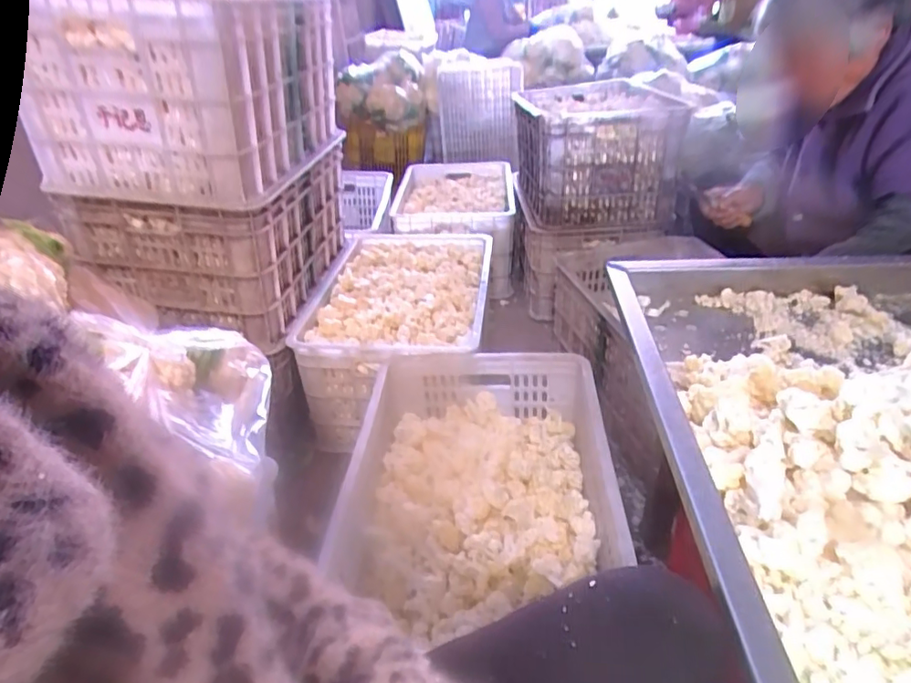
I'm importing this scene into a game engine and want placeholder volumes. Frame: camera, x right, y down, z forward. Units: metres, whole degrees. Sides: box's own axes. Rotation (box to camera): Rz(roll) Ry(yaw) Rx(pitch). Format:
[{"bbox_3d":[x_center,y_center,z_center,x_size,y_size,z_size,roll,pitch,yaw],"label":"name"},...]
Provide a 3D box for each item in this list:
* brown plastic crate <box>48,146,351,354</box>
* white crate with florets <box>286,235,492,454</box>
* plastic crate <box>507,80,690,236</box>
[{"bbox_3d":[-0.446,-0.224,1.123,0.344,0.269,0.466,-1,33,3],"label":"brown plastic crate"},{"bbox_3d":[-0.118,-0.017,1.248,0.369,0.237,0.636,1,33,8],"label":"white crate with florets"},{"bbox_3d":[0.347,-0.498,1.452,0.329,0.274,0.461,-4,33,-1],"label":"plastic crate"}]

